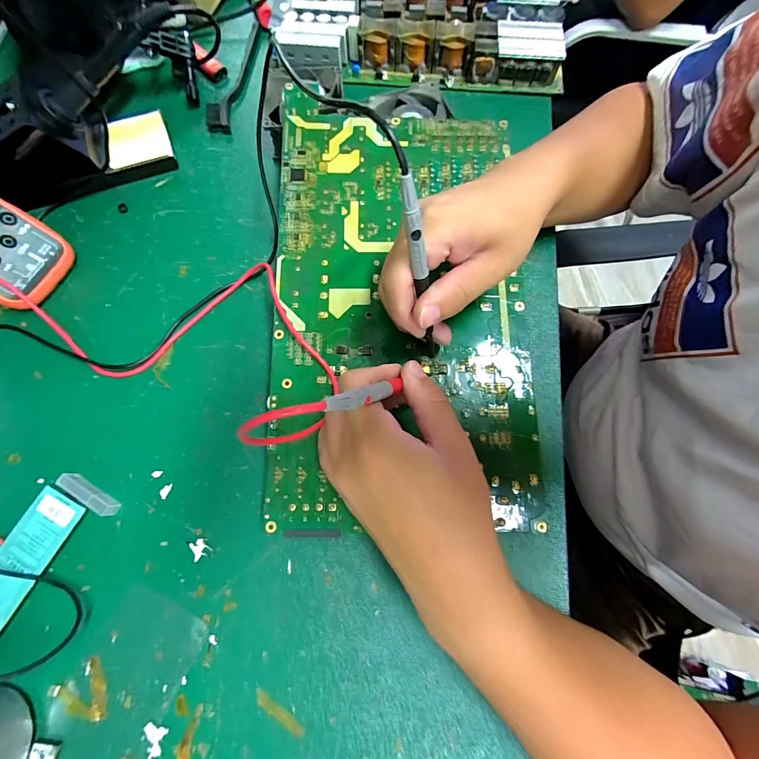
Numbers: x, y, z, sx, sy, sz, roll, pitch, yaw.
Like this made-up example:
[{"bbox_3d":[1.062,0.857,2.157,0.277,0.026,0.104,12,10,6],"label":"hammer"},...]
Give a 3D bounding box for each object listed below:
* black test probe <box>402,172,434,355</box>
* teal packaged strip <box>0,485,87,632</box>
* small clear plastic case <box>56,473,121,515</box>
[{"bbox_3d":[0.026,-0.055,0.217,0.008,0.135,0.009,-38,57,-11],"label":"black test probe"},{"bbox_3d":[-0.269,0.147,0.254,0.043,0.012,0.137,24,74,7],"label":"teal packaged strip"},{"bbox_3d":[-0.222,0.087,0.273,0.048,0.013,0.010,30,75,8],"label":"small clear plastic case"}]

